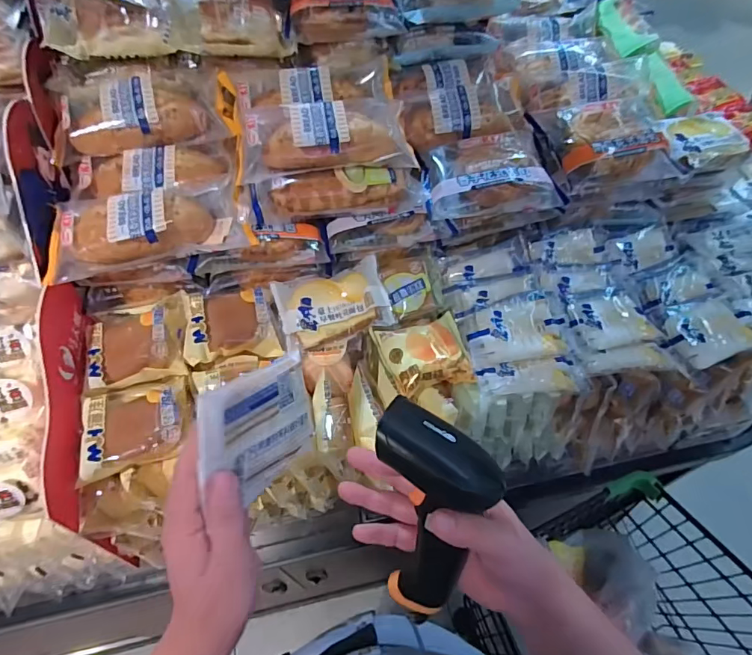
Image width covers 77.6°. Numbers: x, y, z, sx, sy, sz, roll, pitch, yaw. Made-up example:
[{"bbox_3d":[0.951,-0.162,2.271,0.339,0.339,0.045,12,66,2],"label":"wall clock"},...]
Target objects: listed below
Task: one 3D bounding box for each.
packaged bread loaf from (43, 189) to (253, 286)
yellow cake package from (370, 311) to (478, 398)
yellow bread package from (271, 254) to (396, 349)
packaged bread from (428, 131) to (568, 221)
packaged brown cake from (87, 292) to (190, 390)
[{"bbox_3d":[-0.261,-0.119,0.538,0.214,0.061,0.096,-12,56,-9],"label":"packaged bread loaf"},{"bbox_3d":[0.060,0.029,0.561,0.105,0.040,0.091,-14,56,-10],"label":"yellow cake package"},{"bbox_3d":[-0.054,-0.026,0.590,0.131,0.045,0.089,-13,75,-7],"label":"yellow bread package"},{"bbox_3d":[0.146,-0.196,0.598,0.151,0.050,0.114,-1,55,-2],"label":"packaged bread"},{"bbox_3d":[-0.274,0.013,0.553,0.110,0.043,0.106,-13,56,-10],"label":"packaged brown cake"}]

